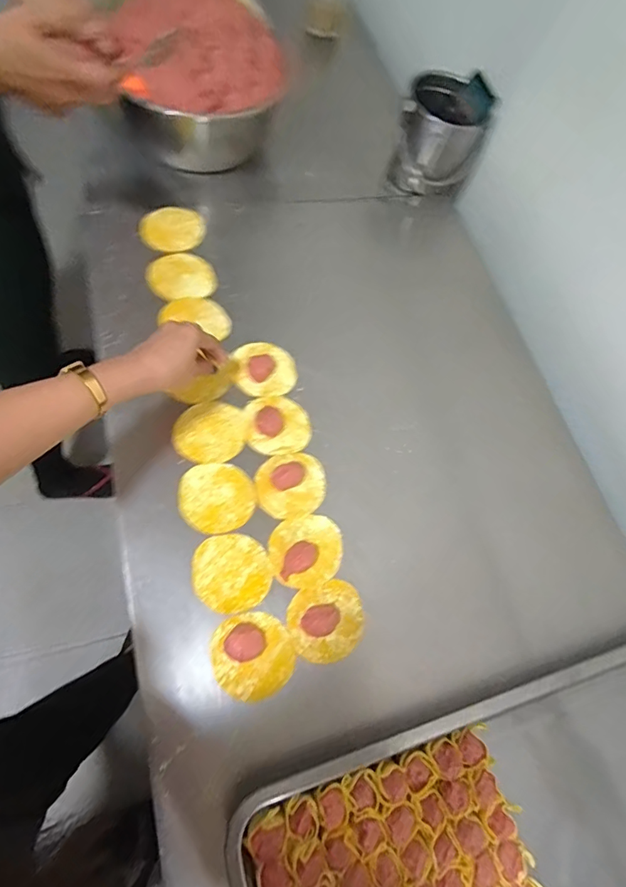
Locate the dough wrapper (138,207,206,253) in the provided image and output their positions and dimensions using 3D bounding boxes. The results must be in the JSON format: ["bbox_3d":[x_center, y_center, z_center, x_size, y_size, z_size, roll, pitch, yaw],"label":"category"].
[{"bbox_3d":[-0.207,-0.316,0.701,0.095,0.010,0.074,-37,89,-24],"label":"dough wrapper"}]

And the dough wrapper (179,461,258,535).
[{"bbox_3d":[-0.111,0.062,0.556,0.084,0.005,0.085,4,65,-8],"label":"dough wrapper"}]

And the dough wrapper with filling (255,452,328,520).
[{"bbox_3d":[-0.026,0.048,0.570,0.083,0.023,0.081,4,66,-9],"label":"dough wrapper with filling"}]

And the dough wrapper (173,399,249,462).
[{"bbox_3d":[-0.125,-0.017,0.587,0.086,0.005,0.079,-3,69,-15],"label":"dough wrapper"}]

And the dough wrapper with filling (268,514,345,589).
[{"bbox_3d":[-0.006,0.120,0.540,0.083,0.022,0.077,4,66,-9],"label":"dough wrapper with filling"}]

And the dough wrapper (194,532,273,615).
[{"bbox_3d":[-0.088,0.141,0.522,0.081,0.008,0.084,4,66,-9],"label":"dough wrapper"}]

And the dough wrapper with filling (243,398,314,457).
[{"bbox_3d":[-0.042,-0.025,0.603,0.077,0.016,0.079,4,66,-9],"label":"dough wrapper with filling"}]

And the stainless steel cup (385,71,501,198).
[{"bbox_3d":[0.213,-0.506,0.786,0.130,0.141,0.123,25,64,2],"label":"stainless steel cup"}]

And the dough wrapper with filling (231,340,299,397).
[{"bbox_3d":[-0.063,-0.101,0.635,0.078,0.018,0.084,4,66,-9],"label":"dough wrapper with filling"}]

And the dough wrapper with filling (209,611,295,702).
[{"bbox_3d":[-0.062,0.214,0.483,0.080,0.020,0.083,4,66,-9],"label":"dough wrapper with filling"}]

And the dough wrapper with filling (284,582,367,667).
[{"bbox_3d":[0.016,0.191,0.510,0.082,0.026,0.076,4,66,-9],"label":"dough wrapper with filling"}]

